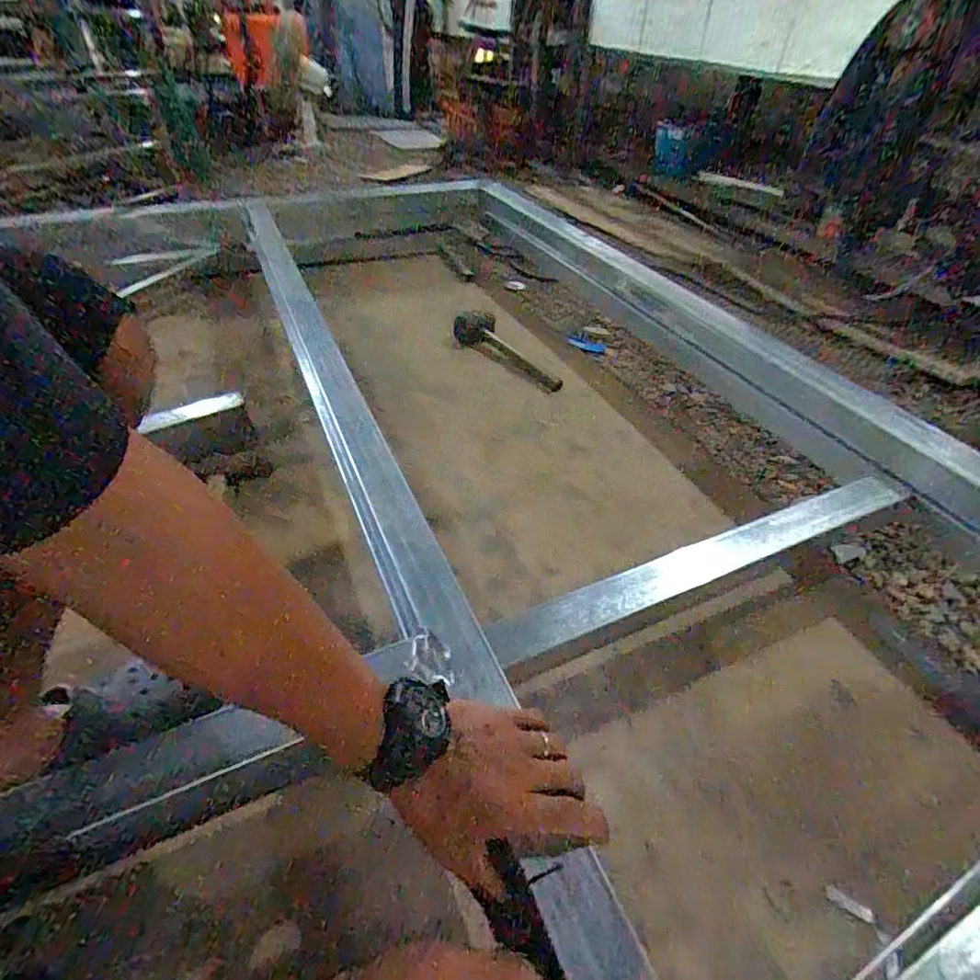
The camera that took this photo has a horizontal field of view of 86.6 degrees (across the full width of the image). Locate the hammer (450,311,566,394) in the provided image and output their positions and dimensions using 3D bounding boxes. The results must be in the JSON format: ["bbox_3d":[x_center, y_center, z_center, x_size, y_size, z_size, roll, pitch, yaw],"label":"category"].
[{"bbox_3d":[0.037,-0.326,1.198,0.338,0.084,0.056,35,52,30],"label":"hammer"}]

